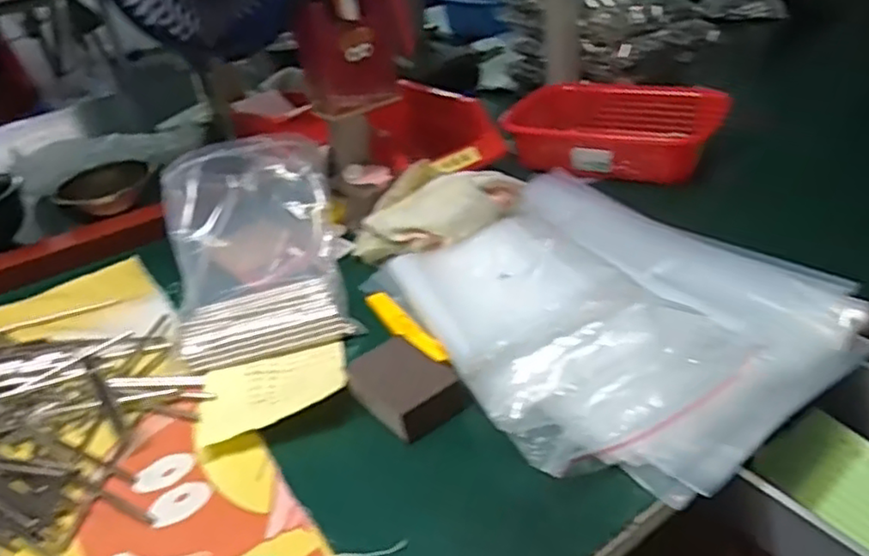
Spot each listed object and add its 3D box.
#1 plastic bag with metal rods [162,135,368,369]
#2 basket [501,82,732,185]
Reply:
[{"bbox_3d":[-0.154,-0.036,0.586,0.150,0.093,0.214,-15,33,-10],"label":"plastic bag with metal rods"},{"bbox_3d":[0.187,-0.153,0.726,0.219,0.073,0.119,7,36,23],"label":"basket"}]

